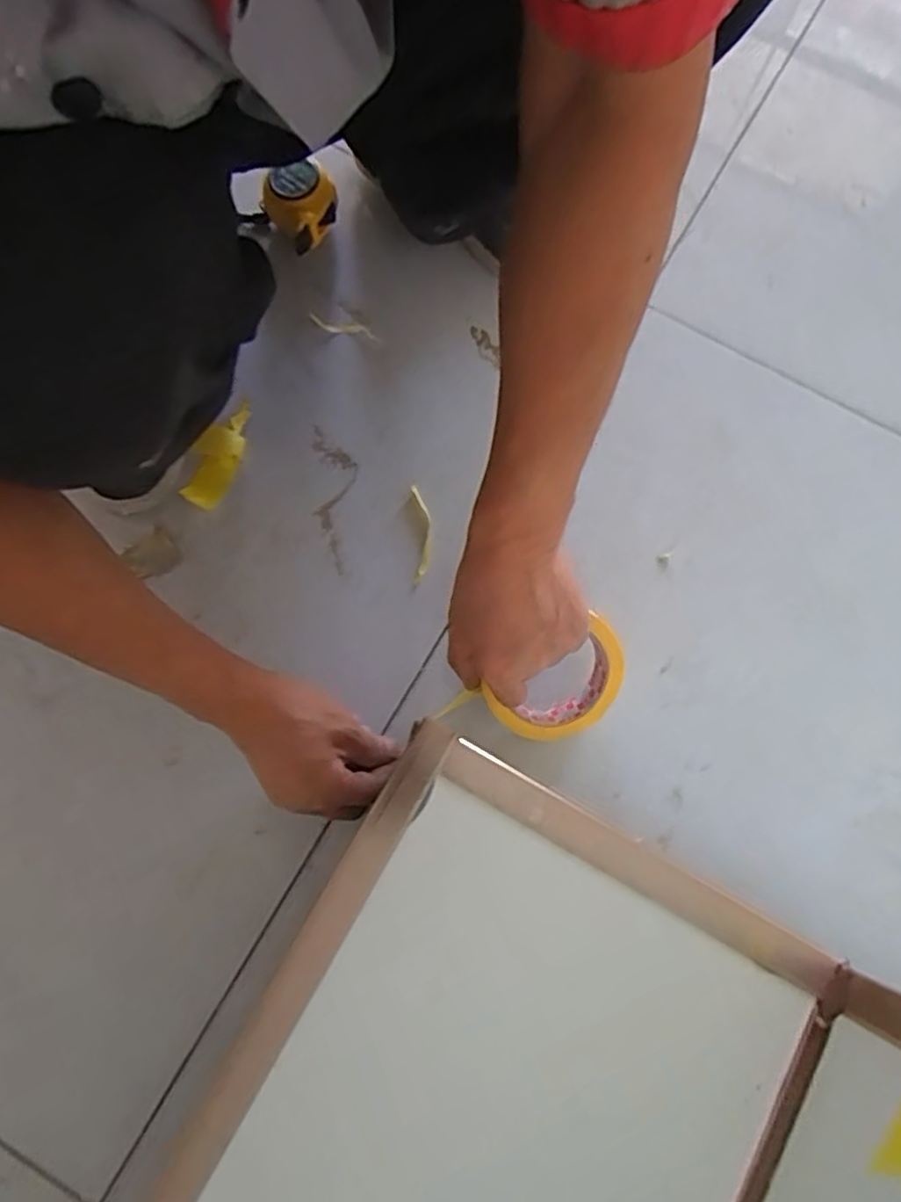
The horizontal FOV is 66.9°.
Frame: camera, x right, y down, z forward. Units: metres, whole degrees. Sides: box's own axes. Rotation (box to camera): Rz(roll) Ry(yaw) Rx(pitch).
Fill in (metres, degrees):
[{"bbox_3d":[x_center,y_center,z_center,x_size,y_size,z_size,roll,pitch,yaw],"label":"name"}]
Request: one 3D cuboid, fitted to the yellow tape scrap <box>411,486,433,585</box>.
[{"bbox_3d":[-0.023,-0.054,0.553,0.016,0.005,0.082,-2,74,-3],"label":"yellow tape scrap"}]

